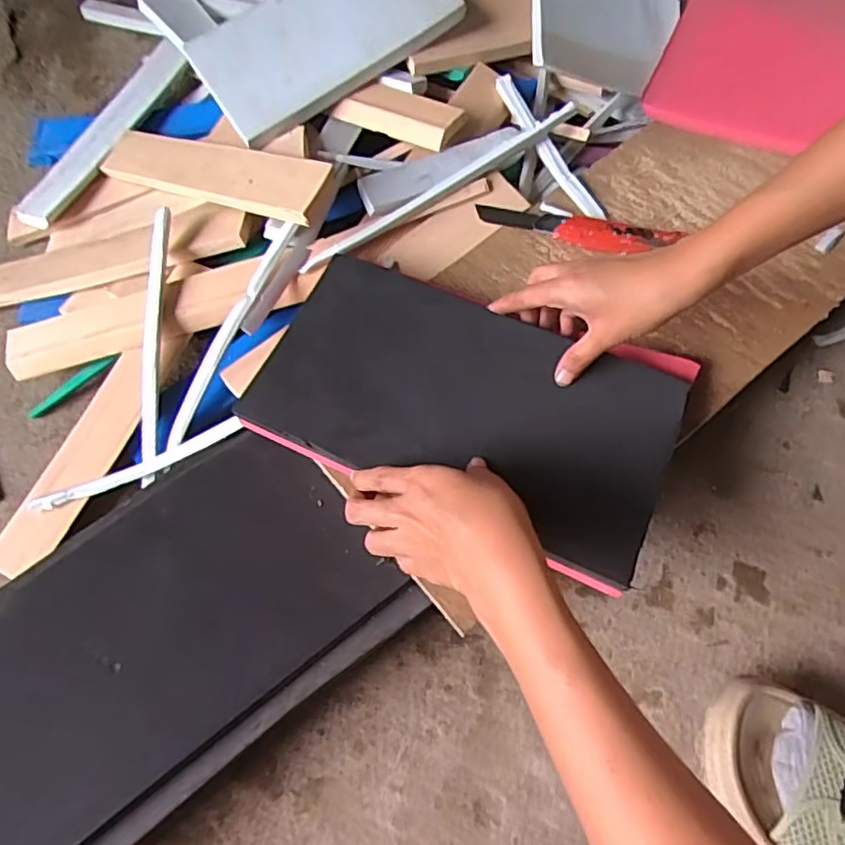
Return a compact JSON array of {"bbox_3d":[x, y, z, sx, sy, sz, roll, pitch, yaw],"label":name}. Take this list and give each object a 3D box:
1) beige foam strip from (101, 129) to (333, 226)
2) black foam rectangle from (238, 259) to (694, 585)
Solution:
[{"bbox_3d":[-0.187,-0.222,0.555,0.269,0.012,0.052,22,82,29],"label":"beige foam strip"},{"bbox_3d":[0.029,-0.017,0.444,0.288,0.024,0.155,22,69,7],"label":"black foam rectangle"}]

